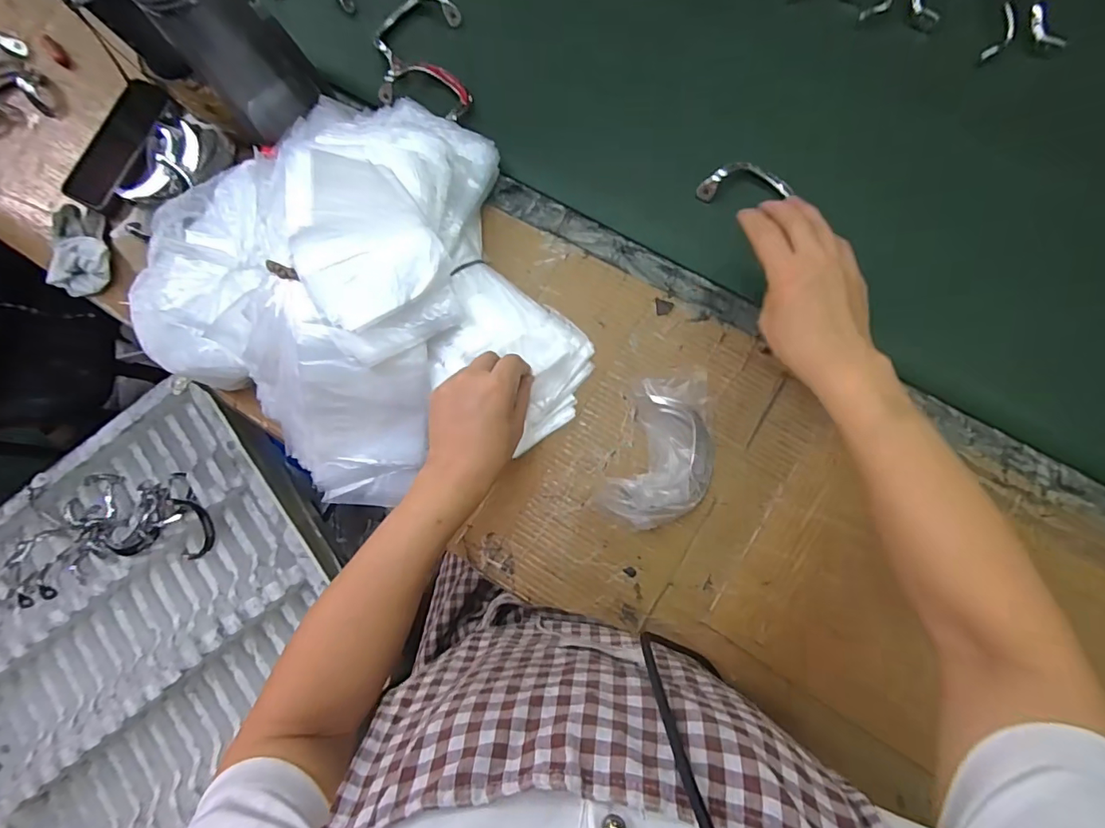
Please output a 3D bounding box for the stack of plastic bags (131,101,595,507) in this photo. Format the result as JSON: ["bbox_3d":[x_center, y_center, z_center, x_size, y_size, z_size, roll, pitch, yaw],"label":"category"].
[{"bbox_3d":[-0.183,-0.100,0.442,0.342,0.148,0.332,-26,81,2],"label":"stack of plastic bags"}]

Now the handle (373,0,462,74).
[{"bbox_3d":[-0.153,-0.425,0.552,0.052,0.026,0.106,43,88,9],"label":"handle"}]

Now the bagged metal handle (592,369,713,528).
[{"bbox_3d":[0.104,0.033,0.452,0.090,0.048,0.144,21,85,8],"label":"bagged metal handle"}]

